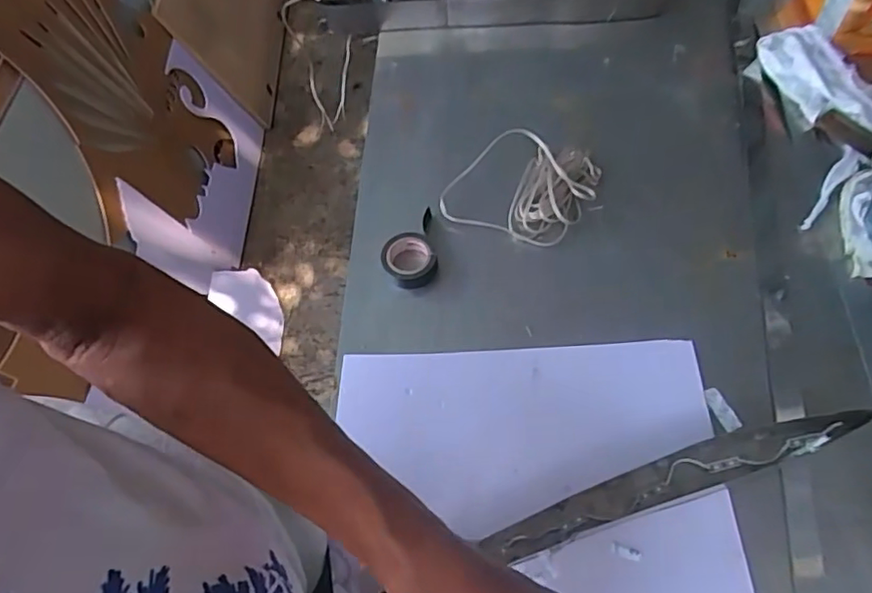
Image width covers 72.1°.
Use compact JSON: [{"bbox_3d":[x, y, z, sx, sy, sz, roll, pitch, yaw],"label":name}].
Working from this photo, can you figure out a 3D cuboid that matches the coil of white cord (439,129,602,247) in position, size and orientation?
[{"bbox_3d":[0.088,-0.116,0.615,0.143,0.034,0.110,16,64,9],"label":"coil of white cord"}]

